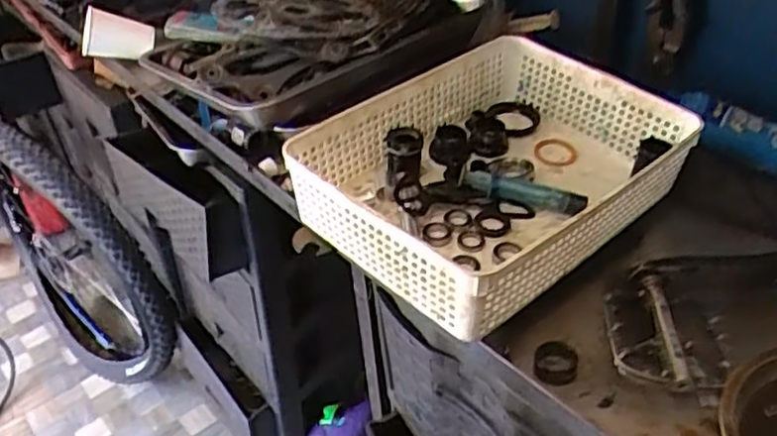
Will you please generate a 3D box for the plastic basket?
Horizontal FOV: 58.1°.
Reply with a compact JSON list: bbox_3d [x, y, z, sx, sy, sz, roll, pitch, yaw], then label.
[{"bbox_3d":[0.102,-0.047,0.664,0.321,0.091,0.238,-31,45,-30],"label":"plastic basket"}]

